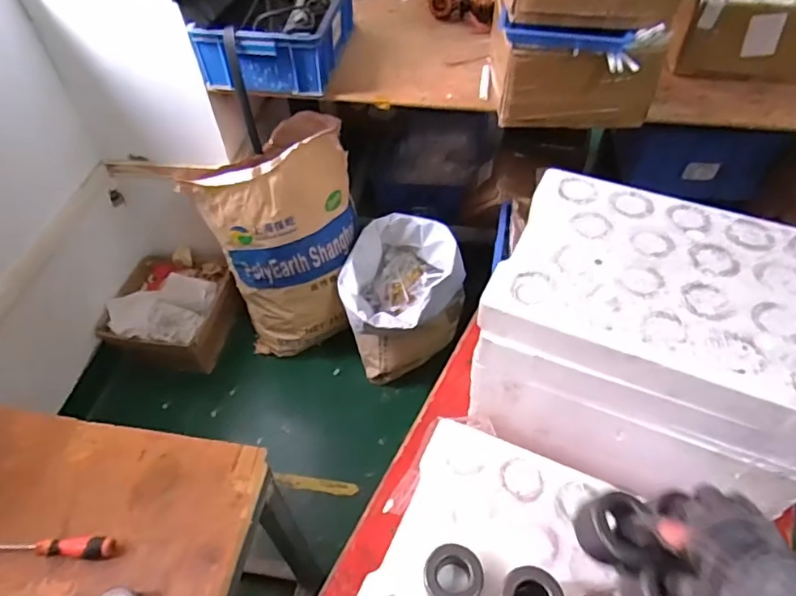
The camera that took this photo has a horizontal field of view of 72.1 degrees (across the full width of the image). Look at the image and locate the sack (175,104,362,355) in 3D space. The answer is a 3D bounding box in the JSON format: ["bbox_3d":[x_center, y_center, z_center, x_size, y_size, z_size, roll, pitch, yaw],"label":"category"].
[{"bbox_3d":[-0.319,-0.151,1.558,0.402,0.595,0.321,-11,51,-7],"label":"sack"}]

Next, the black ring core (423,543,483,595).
[{"bbox_3d":[0.058,0.298,0.585,0.061,0.038,0.060,-1,50,1],"label":"black ring core"}]

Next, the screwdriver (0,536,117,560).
[{"bbox_3d":[-0.506,0.350,0.762,0.225,0.029,0.028,-3,50,5],"label":"screwdriver"}]

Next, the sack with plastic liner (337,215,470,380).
[{"bbox_3d":[0.011,0.008,1.602,0.315,0.351,0.328,-3,50,-1],"label":"sack with plastic liner"}]

